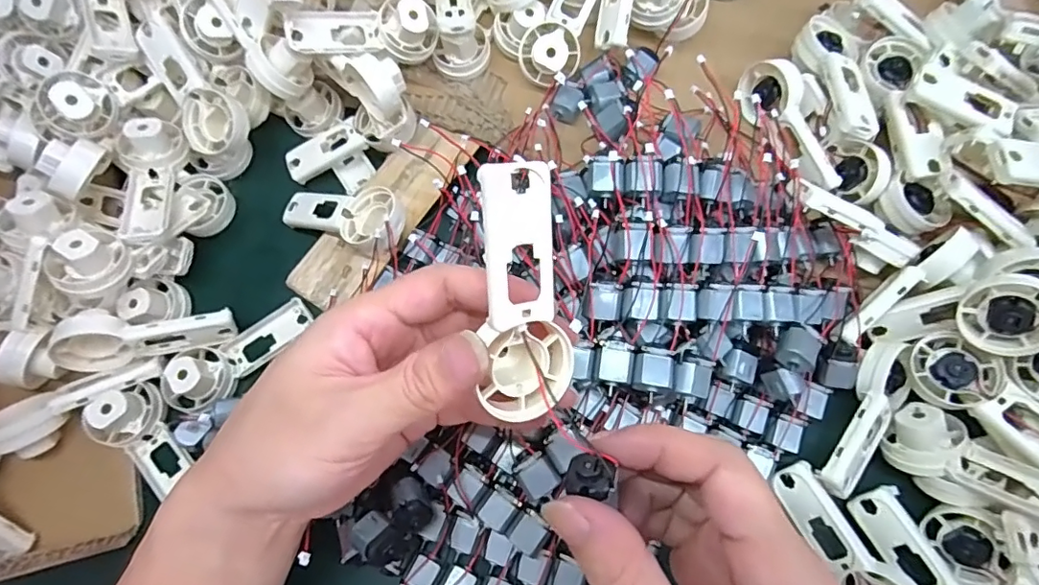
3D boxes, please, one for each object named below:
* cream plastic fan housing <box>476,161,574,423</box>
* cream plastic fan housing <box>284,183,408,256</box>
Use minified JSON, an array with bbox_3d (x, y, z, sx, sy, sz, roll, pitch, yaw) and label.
[{"bbox_3d":[0.002,0.001,0.195,0.032,0.027,0.093,-3,114,1],"label":"cream plastic fan housing"},{"bbox_3d":[-0.111,-0.050,0.342,0.096,0.018,0.043,13,71,28],"label":"cream plastic fan housing"}]

